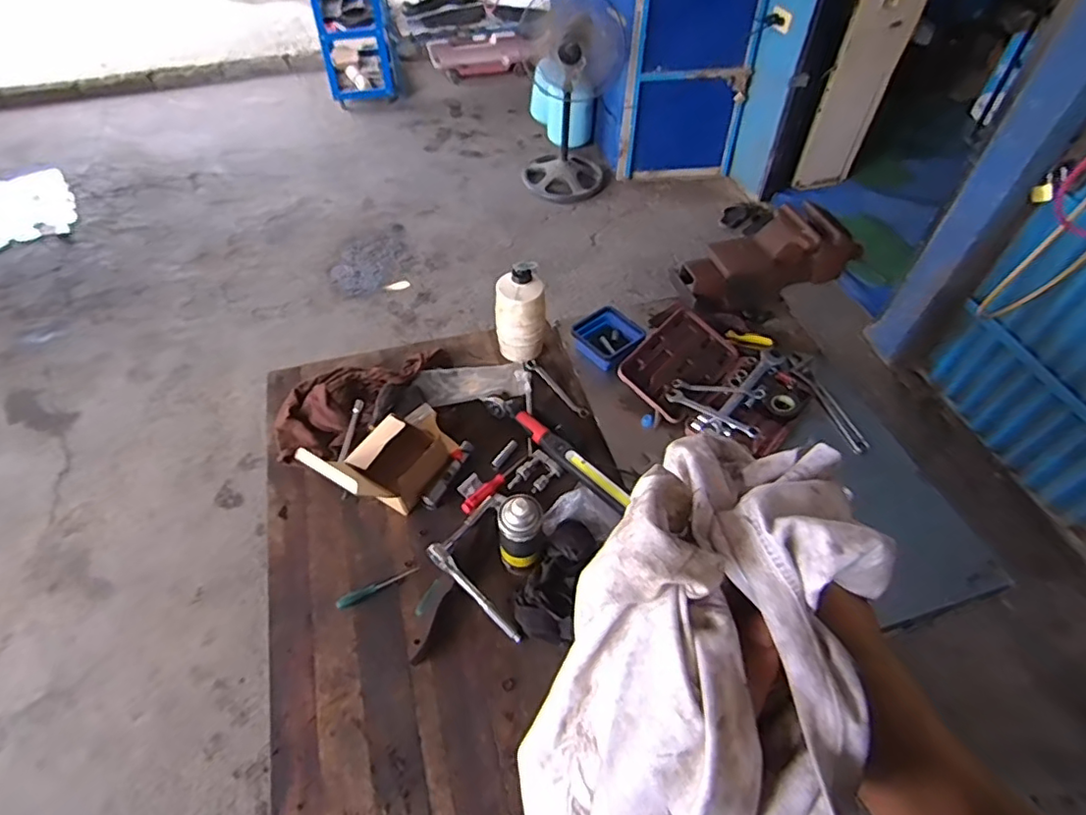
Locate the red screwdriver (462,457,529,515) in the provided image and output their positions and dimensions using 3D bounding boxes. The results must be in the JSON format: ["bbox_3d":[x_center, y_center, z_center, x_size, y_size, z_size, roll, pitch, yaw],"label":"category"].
[{"bbox_3d":[-0.081,0.132,1.016,0.028,0.020,0.154,37,60,26],"label":"red screwdriver"}]

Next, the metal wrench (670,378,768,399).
[{"bbox_3d":[0.329,-0.037,1.076,0.171,0.009,0.028,5,51,4],"label":"metal wrench"}]

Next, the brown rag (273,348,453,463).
[{"bbox_3d":[-0.349,-0.032,1.119,0.368,0.045,0.168,-32,57,-24],"label":"brown rag"}]

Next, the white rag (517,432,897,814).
[{"bbox_3d":[0.077,0.127,0.285,0.147,0.123,0.233,10,56,4],"label":"white rag"}]

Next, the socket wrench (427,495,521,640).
[{"bbox_3d":[-0.069,0.245,0.915,0.196,0.047,0.144,35,59,25],"label":"socket wrench"}]

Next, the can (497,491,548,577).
[{"bbox_3d":[-0.030,0.192,0.876,0.070,0.158,0.072,0,51,0],"label":"can"}]

